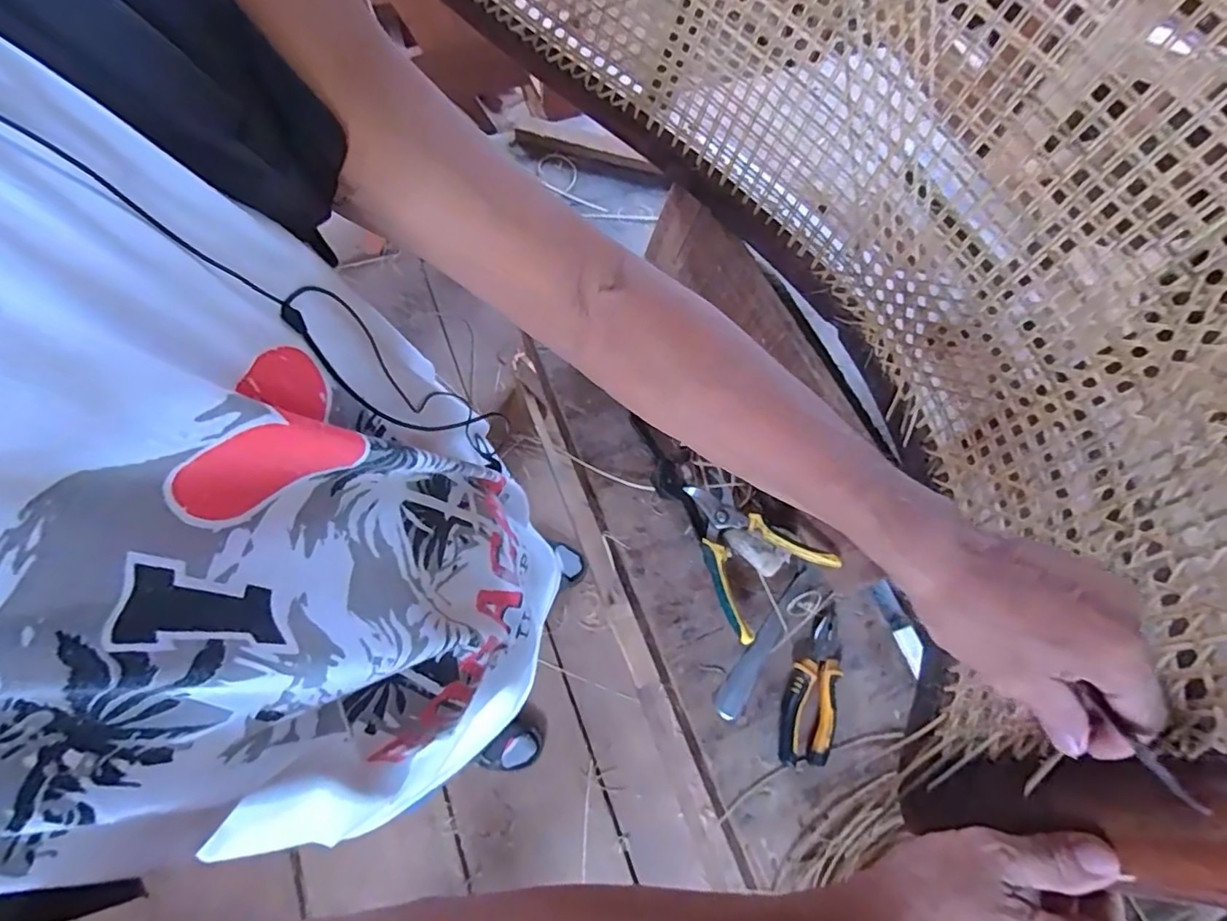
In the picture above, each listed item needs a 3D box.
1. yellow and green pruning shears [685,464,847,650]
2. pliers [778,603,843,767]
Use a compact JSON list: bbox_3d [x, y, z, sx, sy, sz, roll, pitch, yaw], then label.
[{"bbox_3d":[0.143,0.096,0.659,0.132,0.050,0.166,-35,76,-12],"label":"yellow and green pruning shears"},{"bbox_3d":[0.216,0.239,0.625,0.052,0.015,0.167,15,72,3],"label":"pliers"}]

